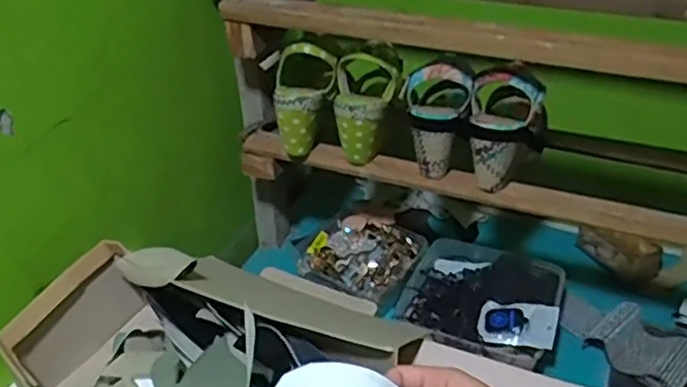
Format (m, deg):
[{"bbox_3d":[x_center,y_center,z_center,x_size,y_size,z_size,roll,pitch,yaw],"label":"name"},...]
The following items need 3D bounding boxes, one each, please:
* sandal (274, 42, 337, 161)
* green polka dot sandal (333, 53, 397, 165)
[{"bbox_3d":[-0.061,-0.119,0.845,0.081,0.144,0.067,15,15,21],"label":"sandal"},{"bbox_3d":[0.030,-0.109,0.829,0.079,0.129,0.078,1,35,3],"label":"green polka dot sandal"}]

